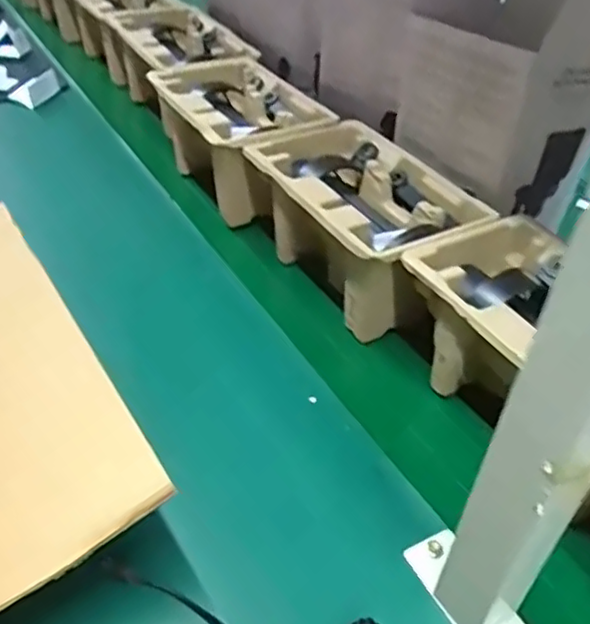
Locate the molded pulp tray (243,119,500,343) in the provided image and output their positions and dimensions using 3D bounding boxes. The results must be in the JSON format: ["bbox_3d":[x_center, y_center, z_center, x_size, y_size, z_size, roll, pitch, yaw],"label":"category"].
[{"bbox_3d":[0.061,-0.091,0.652,0.149,0.101,0.230,-22,46,-28],"label":"molded pulp tray"}]

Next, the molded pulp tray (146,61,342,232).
[{"bbox_3d":[-0.066,-0.211,0.784,0.160,0.103,0.227,-17,43,-23],"label":"molded pulp tray"}]

